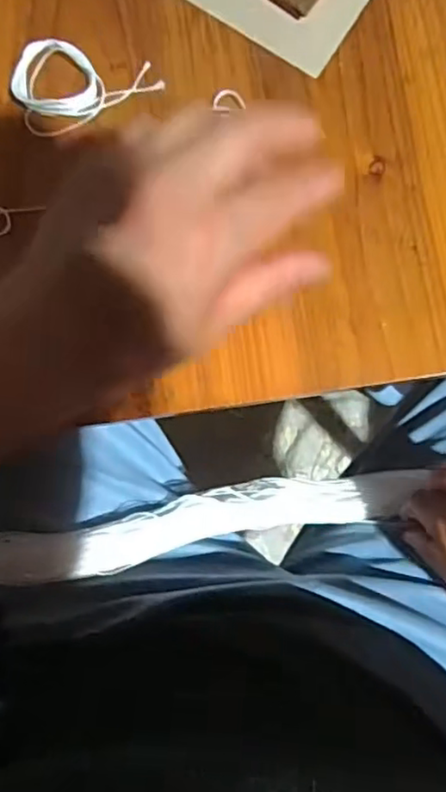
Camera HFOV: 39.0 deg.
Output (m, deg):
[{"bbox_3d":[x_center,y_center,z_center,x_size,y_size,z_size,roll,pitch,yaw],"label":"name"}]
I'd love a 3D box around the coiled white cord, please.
[{"bbox_3d":[-0.073,-0.165,0.325,0.071,0.007,0.050,-23,83,1],"label":"coiled white cord"}]

